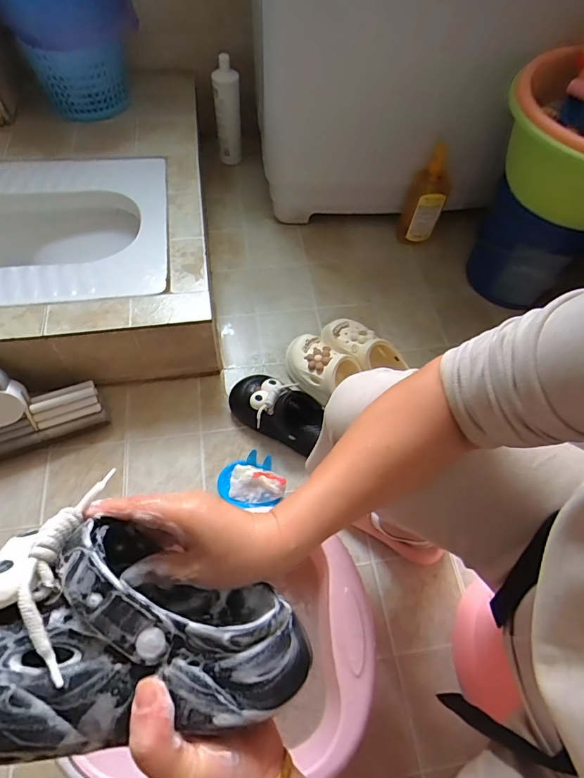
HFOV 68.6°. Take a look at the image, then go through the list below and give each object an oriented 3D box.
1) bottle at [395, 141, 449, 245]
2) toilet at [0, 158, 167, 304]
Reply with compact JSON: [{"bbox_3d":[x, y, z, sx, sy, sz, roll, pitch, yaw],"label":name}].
[{"bbox_3d":[0.310,-0.439,0.993,0.077,0.226,0.075,3,61,-2],"label":"bottle"},{"bbox_3d":[-0.547,-0.304,0.930,0.559,0.145,0.414,-5,61,-6],"label":"toilet"}]

